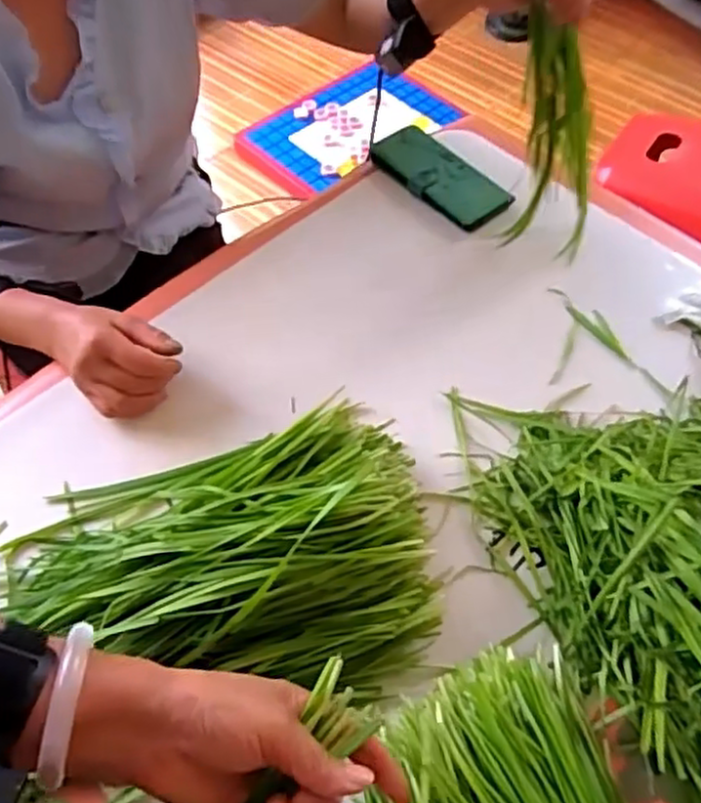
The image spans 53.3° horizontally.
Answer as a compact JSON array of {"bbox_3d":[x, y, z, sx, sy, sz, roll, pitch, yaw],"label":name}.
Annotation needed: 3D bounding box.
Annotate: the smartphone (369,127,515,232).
[{"bbox_3d":[0.102,-0.261,0.801,0.080,0.012,0.164,-37,66,-23],"label":"smartphone"}]

